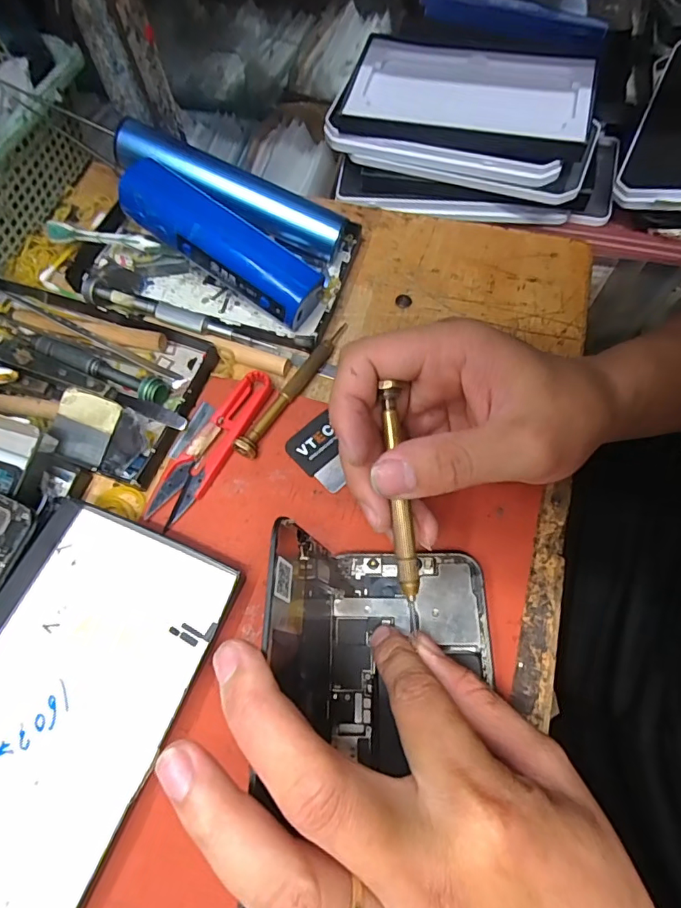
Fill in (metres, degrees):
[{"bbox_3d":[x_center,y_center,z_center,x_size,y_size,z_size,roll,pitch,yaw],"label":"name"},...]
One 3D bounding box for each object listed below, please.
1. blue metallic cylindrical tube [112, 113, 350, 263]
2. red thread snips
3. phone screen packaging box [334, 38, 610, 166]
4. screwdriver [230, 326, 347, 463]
[{"bbox_3d":[-0.071,-0.172,0.315,0.150,0.020,0.025,24,66,-6],"label":"blue metallic cylindrical tube"},{"bbox_3d":[-0.071,-0.006,0.274,0.024,0.010,0.099,32,69,13],"label":"red thread snips"},{"bbox_3d":[0.089,-0.257,0.350,0.173,0.026,0.093,14,67,8],"label":"phone screen packaging box"},{"bbox_3d":[-0.027,-0.043,0.290,0.010,0.011,0.108,28,68,12],"label":"screwdriver"}]

